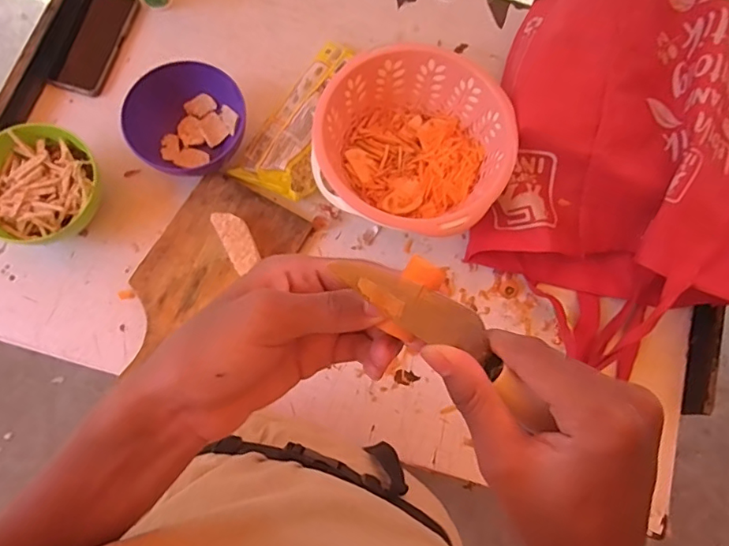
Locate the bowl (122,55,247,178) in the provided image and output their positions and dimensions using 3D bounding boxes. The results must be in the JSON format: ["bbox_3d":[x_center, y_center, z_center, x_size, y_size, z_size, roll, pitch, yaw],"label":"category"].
[{"bbox_3d":[-0.227,-0.195,0.681,0.139,0.071,0.148,1,76,-2],"label":"bowl"}]

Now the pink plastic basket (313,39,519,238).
[{"bbox_3d":[0.065,-0.162,0.666,0.232,0.091,0.225,1,76,-2],"label":"pink plastic basket"}]

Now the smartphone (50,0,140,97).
[{"bbox_3d":[-0.383,-0.331,0.740,0.072,0.013,0.163,18,80,2],"label":"smartphone"}]

